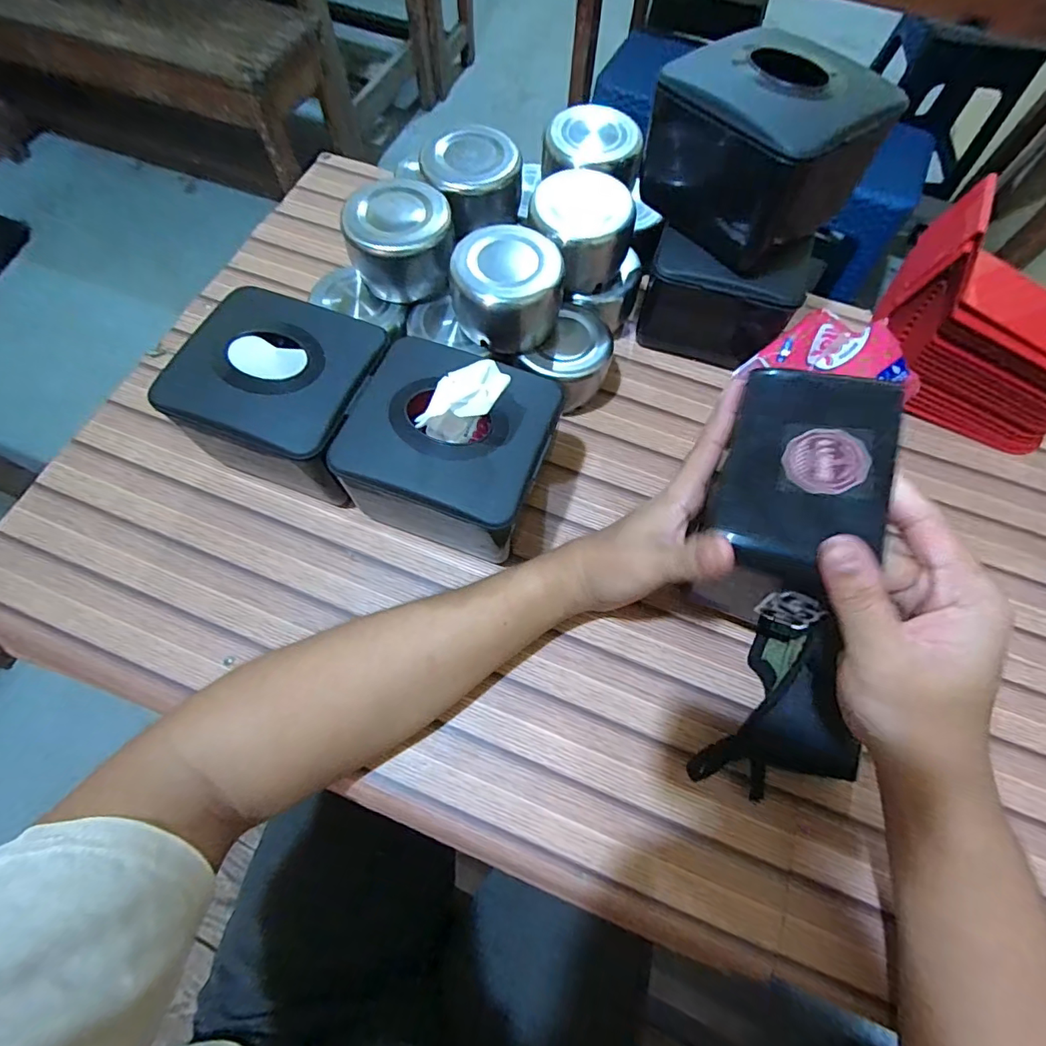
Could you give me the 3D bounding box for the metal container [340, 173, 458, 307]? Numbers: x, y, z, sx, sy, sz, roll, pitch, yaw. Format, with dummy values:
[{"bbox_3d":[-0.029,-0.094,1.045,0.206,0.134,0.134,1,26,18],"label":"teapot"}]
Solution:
[{"bbox_3d":[-0.095,-0.218,0.383,0.077,0.058,0.066,-14,69,-7],"label":"metal container"}]

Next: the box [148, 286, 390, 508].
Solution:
[{"bbox_3d":[-0.169,-0.088,0.369,0.145,0.096,0.126,21,68,7],"label":"box"}]

